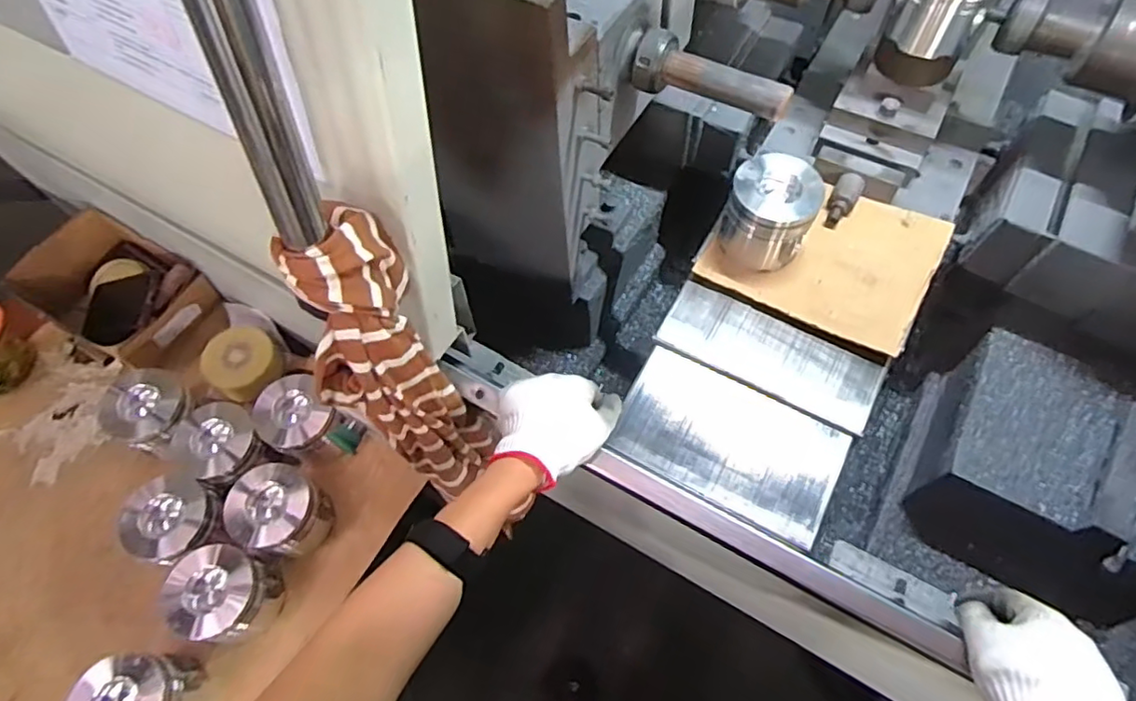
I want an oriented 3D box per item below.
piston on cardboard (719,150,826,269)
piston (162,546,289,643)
[{"bbox_3d":[0.222,-0.151,0.672,0.090,0.093,0.085,-2,63,3],"label":"piston on cardboard"},{"bbox_3d":[-0.374,0.267,0.665,0.082,0.098,0.090,-2,63,3],"label":"piston"}]

